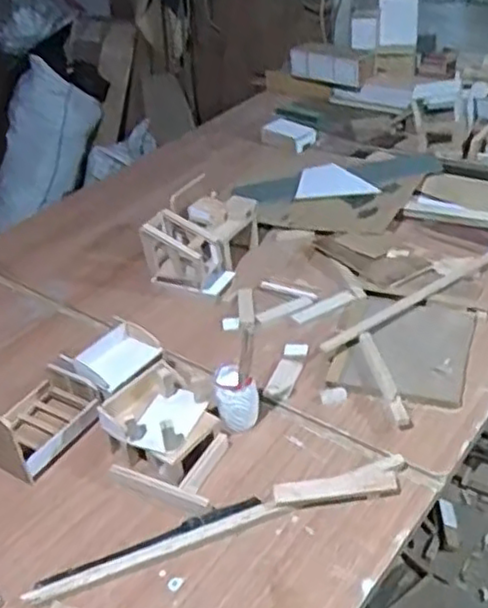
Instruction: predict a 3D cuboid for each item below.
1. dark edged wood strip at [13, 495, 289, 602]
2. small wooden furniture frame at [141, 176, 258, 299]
[{"bbox_3d":[-0.109,0.313,0.893,0.332,0.013,0.034,-16,37,-14],"label":"dark edged wood strip"},{"bbox_3d":[-0.081,-0.142,1.427,0.156,0.135,0.237,14,41,26],"label":"small wooden furniture frame"}]

